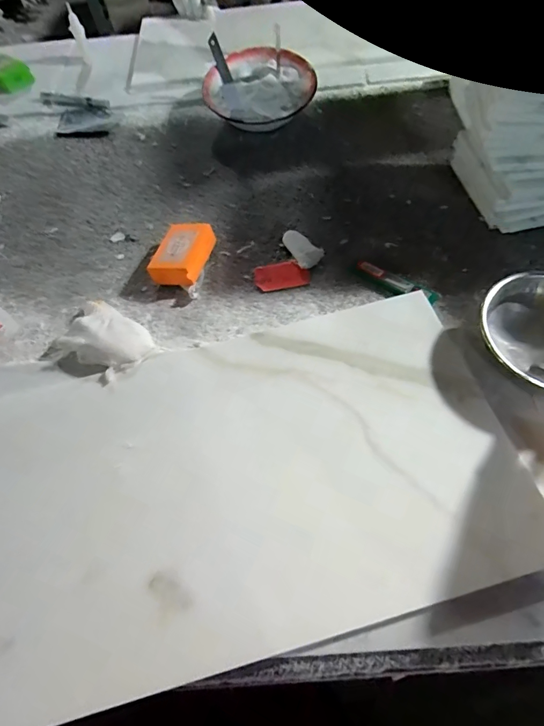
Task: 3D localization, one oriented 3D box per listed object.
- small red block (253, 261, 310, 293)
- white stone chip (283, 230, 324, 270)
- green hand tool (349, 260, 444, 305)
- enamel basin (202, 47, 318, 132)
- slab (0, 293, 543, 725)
[{"bbox_3d":[0.013,-0.118,0.554,0.071,0.005,0.041,-11,58,-3],"label":"small red block"},{"bbox_3d":[0.043,-0.160,0.571,0.037,0.009,0.073,-23,60,-10],"label":"white stone chip"},{"bbox_3d":[0.154,-0.100,0.523,0.113,0.008,0.033,32,65,21],"label":"green hand tool"},{"bbox_3d":[-0.020,-0.467,0.726,0.193,0.059,0.169,-2,61,2],"label":"enamel basin"},{"bbox_3d":[-0.076,0.116,0.399,0.582,0.021,0.299,-14,58,-5],"label":"slab"}]

